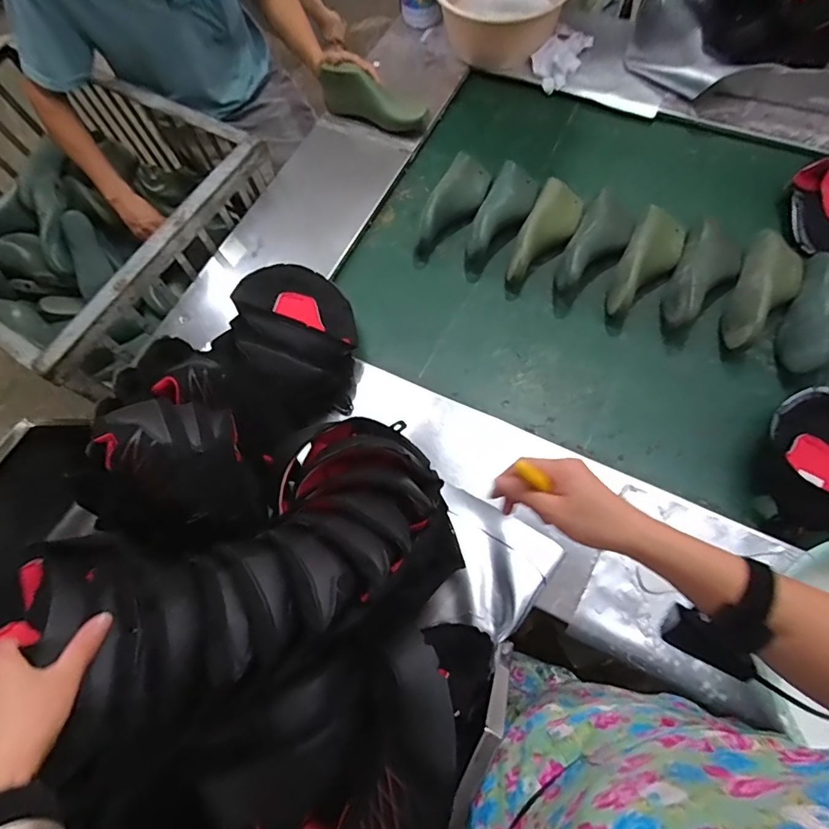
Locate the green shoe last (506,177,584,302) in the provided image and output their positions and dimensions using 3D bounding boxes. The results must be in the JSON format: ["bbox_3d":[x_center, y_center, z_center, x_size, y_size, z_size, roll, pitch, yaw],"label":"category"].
[{"bbox_3d":[0.249,-0.337,0.920,0.085,0.074,0.258,25,74,10],"label":"green shoe last"}]

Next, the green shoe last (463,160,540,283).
[{"bbox_3d":[0.175,-0.379,0.945,0.092,0.082,0.258,23,73,10],"label":"green shoe last"}]

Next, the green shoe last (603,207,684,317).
[{"bbox_3d":[0.423,-0.282,0.881,0.089,0.086,0.240,34,75,13],"label":"green shoe last"}]

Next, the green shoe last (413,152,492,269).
[{"bbox_3d":[0.075,-0.406,0.957,0.081,0.074,0.240,28,74,11],"label":"green shoe last"}]

